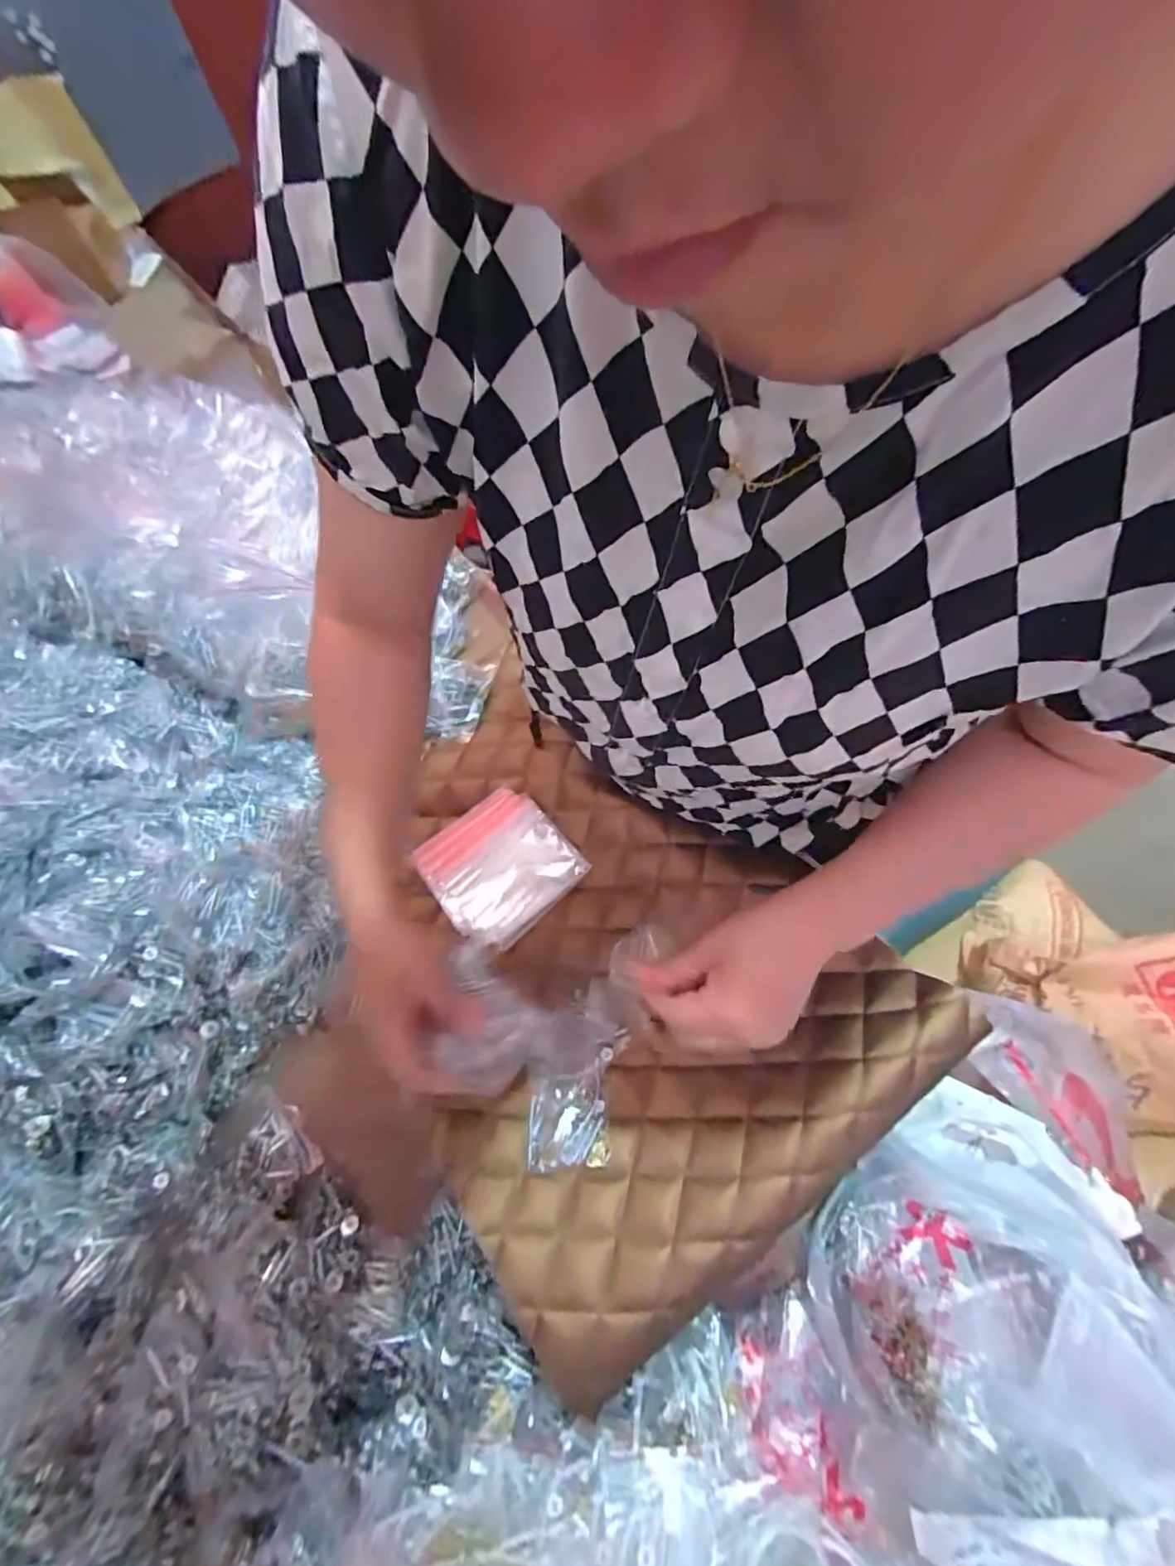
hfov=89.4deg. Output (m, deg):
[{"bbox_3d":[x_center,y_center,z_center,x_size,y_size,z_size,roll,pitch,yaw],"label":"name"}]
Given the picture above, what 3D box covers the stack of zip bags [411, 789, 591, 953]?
[{"bbox_3d":[-0.088,0.081,0.591,0.131,0.028,0.127,-39,67,-17],"label":"stack of zip bags"}]

